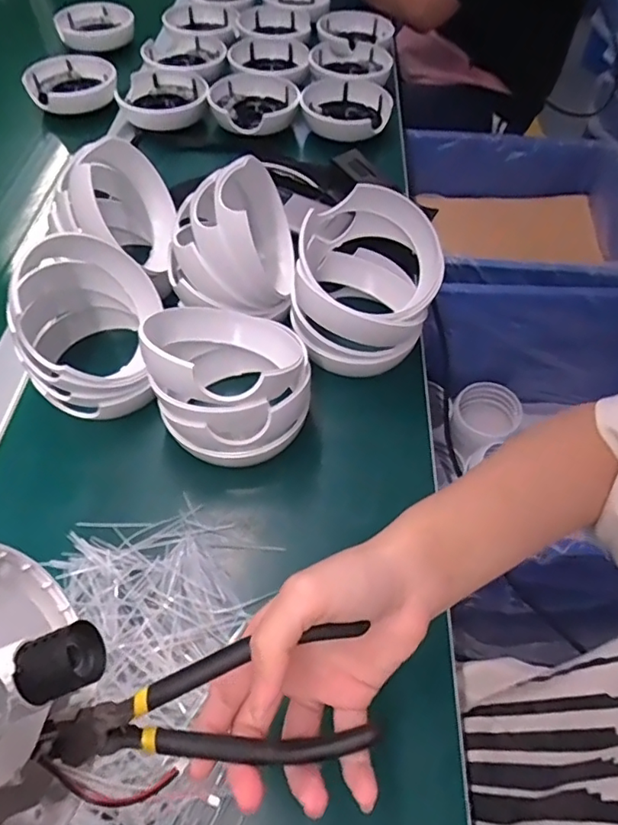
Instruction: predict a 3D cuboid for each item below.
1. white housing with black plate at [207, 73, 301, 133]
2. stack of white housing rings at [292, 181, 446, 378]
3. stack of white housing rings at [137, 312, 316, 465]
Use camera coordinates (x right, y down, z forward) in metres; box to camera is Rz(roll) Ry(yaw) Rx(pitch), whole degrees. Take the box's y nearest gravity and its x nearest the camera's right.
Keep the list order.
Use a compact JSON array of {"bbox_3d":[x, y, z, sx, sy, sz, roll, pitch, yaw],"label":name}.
[{"bbox_3d":[-0.070,-0.398,0.701,0.113,0.033,0.113,2,54,0],"label":"white housing with black plate"},{"bbox_3d":[0.050,-0.109,0.464,0.115,0.094,0.128,14,55,9],"label":"stack of white housing rings"},{"bbox_3d":[-0.059,-0.032,0.407,0.113,0.099,0.118,-6,55,-6],"label":"stack of white housing rings"}]

